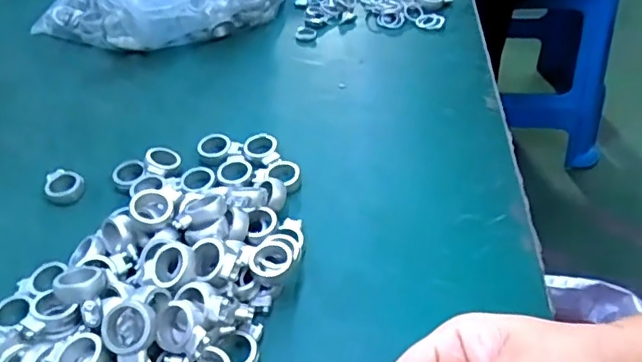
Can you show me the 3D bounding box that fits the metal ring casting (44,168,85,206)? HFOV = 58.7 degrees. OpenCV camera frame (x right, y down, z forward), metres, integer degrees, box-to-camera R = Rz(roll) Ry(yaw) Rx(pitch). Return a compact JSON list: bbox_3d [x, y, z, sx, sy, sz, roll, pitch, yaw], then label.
[{"bbox_3d":[-0.190,0.003,0.423,0.026,0.008,0.035,-28,49,-22],"label":"metal ring casting"}]

